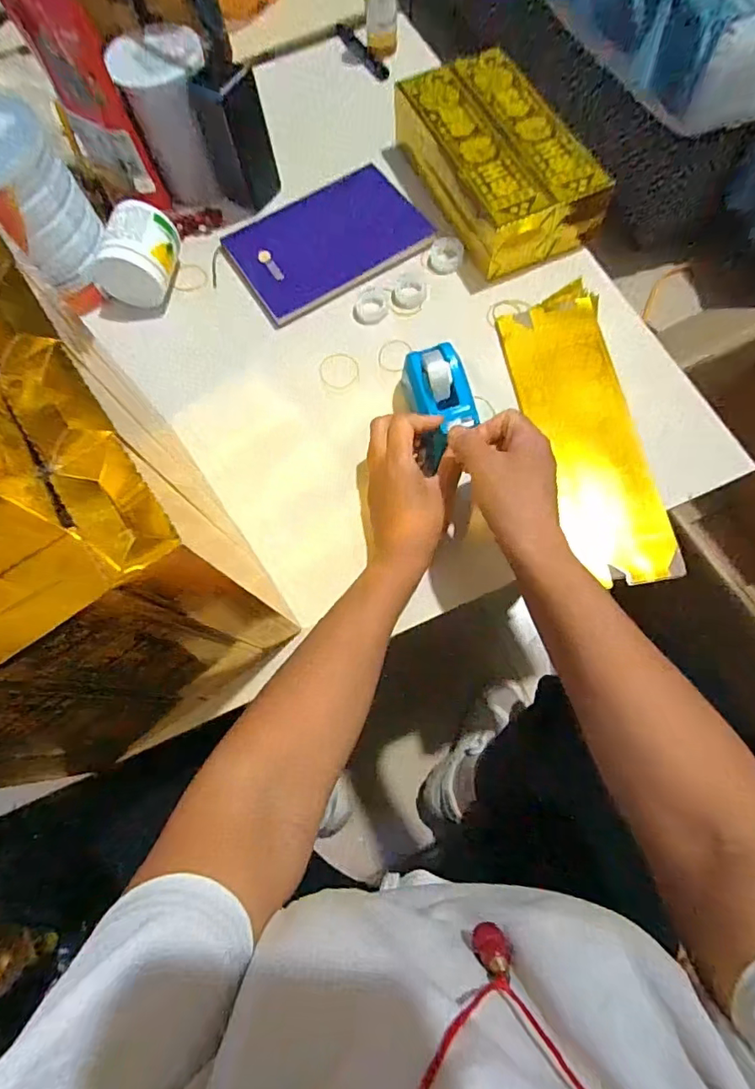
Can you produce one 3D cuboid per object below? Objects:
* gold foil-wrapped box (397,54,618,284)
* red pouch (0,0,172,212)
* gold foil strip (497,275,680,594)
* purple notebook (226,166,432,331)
[{"bbox_3d":[0.133,-0.431,0.592,0.145,0.073,0.254,-21,72,-2],"label":"gold foil-wrapped box"},{"bbox_3d":[-0.313,-0.480,0.559,0.124,0.199,0.032,37,78,16],"label":"red pouch"},{"bbox_3d":[0.200,-0.116,0.517,0.100,0.009,0.311,-11,72,8],"label":"gold foil strip"},{"bbox_3d":[-0.060,-0.357,0.613,0.211,0.016,0.149,-32,71,-6],"label":"purple notebook"}]

